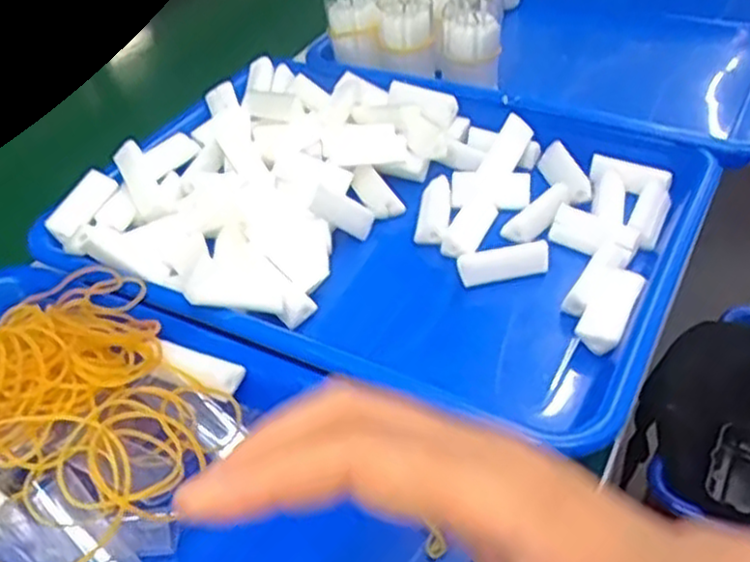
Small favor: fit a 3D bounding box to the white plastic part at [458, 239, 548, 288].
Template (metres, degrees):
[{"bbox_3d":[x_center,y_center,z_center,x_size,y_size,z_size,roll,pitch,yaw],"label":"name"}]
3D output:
[{"bbox_3d":[0.067,-0.009,0.400,0.046,0.017,0.018,-5,42,0],"label":"white plastic part"}]

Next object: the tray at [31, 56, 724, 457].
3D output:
[{"bbox_3d":[0.005,-0.040,0.442,0.331,0.040,0.255,14,45,20],"label":"tray"}]

